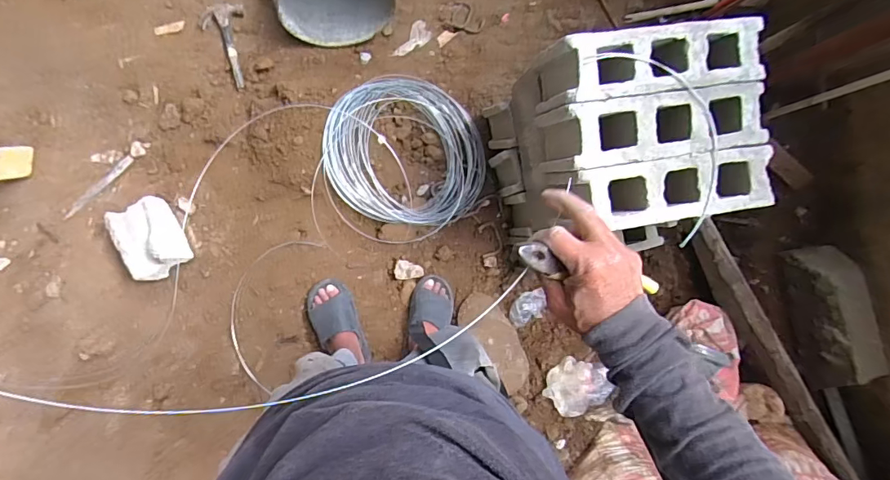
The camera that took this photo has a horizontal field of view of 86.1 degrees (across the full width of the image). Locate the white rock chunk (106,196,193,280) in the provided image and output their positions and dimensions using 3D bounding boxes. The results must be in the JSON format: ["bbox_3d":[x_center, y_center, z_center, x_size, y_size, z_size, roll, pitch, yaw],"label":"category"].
[{"bbox_3d":[-0.785,-0.004,1.259,0.140,0.104,0.209,-27,94,-7],"label":"white rock chunk"}]

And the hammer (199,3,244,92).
[{"bbox_3d":[-0.615,-0.549,1.348,0.115,0.025,0.271,-13,76,-8],"label":"hammer"}]

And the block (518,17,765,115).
[{"bbox_3d":[0.409,-0.346,0.977,0.414,0.182,0.129,-8,91,-8],"label":"block"}]

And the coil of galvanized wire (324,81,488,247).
[{"bbox_3d":[-0.106,-0.232,1.345,0.478,0.061,0.454,5,80,-30],"label":"coil of galvanized wire"}]

